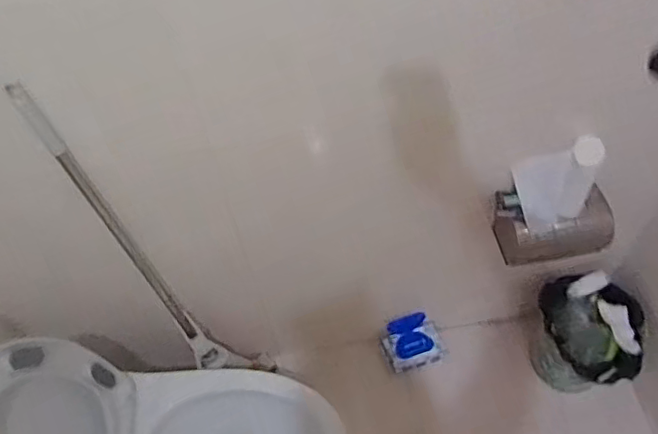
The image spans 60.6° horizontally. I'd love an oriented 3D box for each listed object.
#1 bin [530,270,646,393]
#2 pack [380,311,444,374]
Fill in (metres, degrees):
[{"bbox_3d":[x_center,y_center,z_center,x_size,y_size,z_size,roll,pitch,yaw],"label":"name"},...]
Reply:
[{"bbox_3d":[0.620,0.294,1.375,0.208,0.195,0.238,1,55,5],"label":"bin"},{"bbox_3d":[0.223,0.336,1.514,0.152,0.059,0.119,-16,56,-7],"label":"pack"}]

